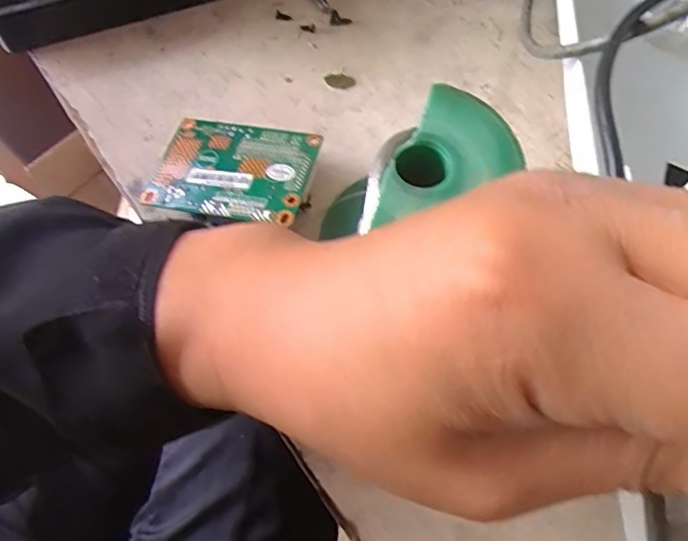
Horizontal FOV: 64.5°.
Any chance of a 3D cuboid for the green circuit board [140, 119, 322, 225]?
[{"bbox_3d":[-0.050,-0.045,0.244,0.070,0.007,0.050,10,65,10],"label":"green circuit board"}]

